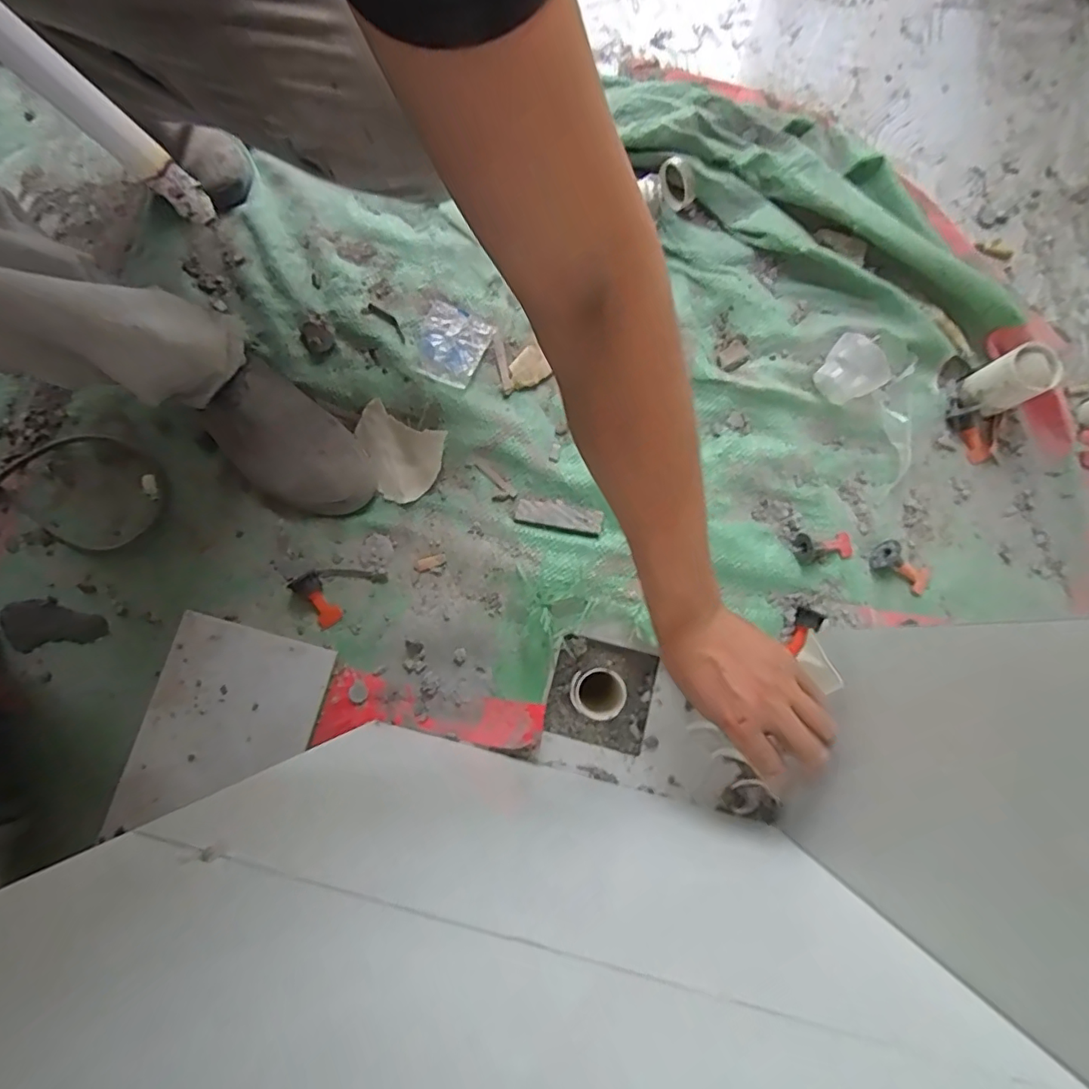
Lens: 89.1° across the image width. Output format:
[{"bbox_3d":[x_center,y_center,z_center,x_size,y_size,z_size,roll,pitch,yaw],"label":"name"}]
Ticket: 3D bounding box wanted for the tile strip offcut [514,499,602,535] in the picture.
[{"bbox_3d":[0.015,-0.031,0.573,0.088,0.005,0.028,12,79,3],"label":"tile strip offcut"}]

